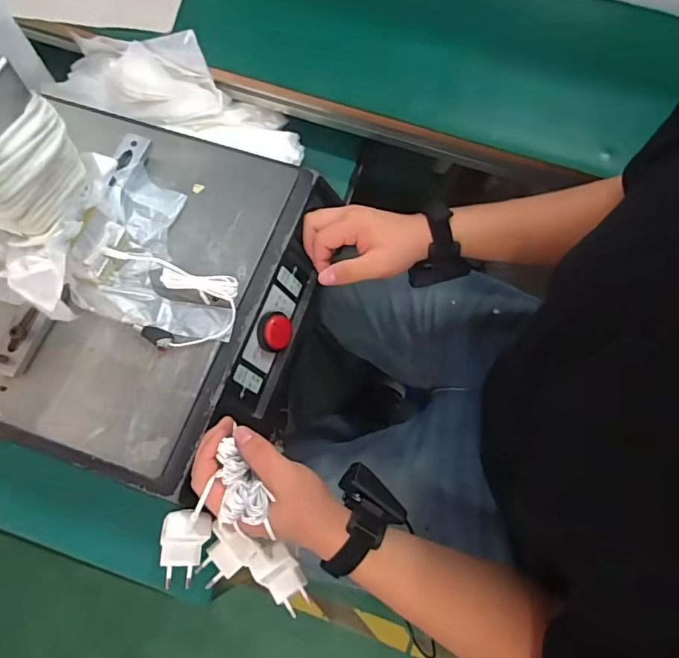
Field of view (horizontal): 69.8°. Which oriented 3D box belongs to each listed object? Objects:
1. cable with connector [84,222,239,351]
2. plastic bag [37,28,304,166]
[{"bbox_3d":[-0.181,-0.037,0.481,0.156,0.033,0.090,27,70,8],"label":"cable with connector"},{"bbox_3d":[-0.215,-0.297,0.632,0.344,0.081,0.106,17,68,6],"label":"plastic bag"}]

